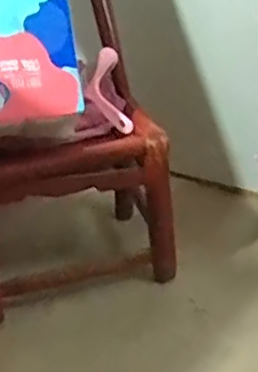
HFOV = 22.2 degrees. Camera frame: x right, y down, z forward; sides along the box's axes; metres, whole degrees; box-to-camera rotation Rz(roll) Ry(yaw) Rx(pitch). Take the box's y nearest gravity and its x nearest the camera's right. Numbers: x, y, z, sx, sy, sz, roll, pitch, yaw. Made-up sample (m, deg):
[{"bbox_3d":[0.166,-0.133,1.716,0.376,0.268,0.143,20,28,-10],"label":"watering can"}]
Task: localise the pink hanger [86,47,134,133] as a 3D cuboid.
[{"bbox_3d":[-0.041,-0.168,1.165,0.065,0.027,0.168,-10,71,-6],"label":"pink hanger"}]

